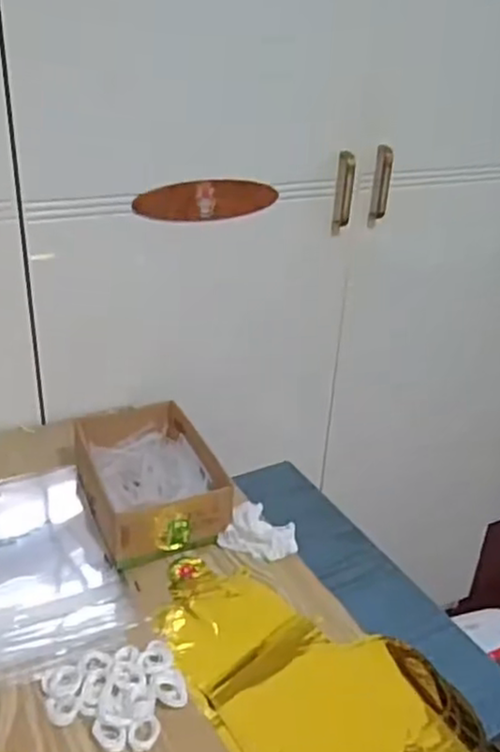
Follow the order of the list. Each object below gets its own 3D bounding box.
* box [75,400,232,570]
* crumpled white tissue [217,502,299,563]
[{"bbox_3d":[-0.109,0.110,0.750,0.131,0.065,0.197,-9,31,-23],"label":"box"},{"bbox_3d":[0.012,0.158,0.719,0.077,0.033,0.055,12,30,14],"label":"crumpled white tissue"}]

